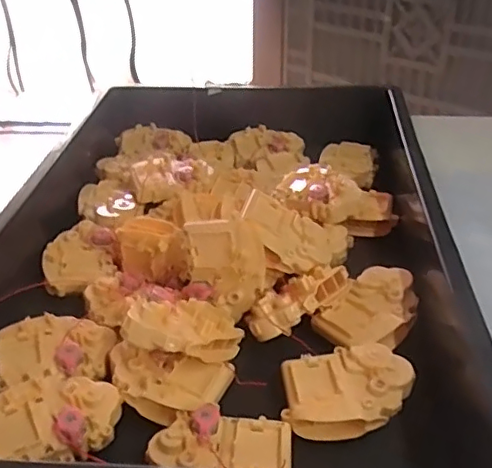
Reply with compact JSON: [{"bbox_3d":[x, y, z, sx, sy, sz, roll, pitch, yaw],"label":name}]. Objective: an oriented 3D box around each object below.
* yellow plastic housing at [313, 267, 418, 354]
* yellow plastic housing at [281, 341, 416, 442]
[{"bbox_3d":[0.115,0.067,0.515,0.097,0.027,0.065,-28,43,-33],"label":"yellow plastic housing"},{"bbox_3d":[0.079,0.121,0.449,0.096,0.030,0.067,-1,35,0],"label":"yellow plastic housing"}]

